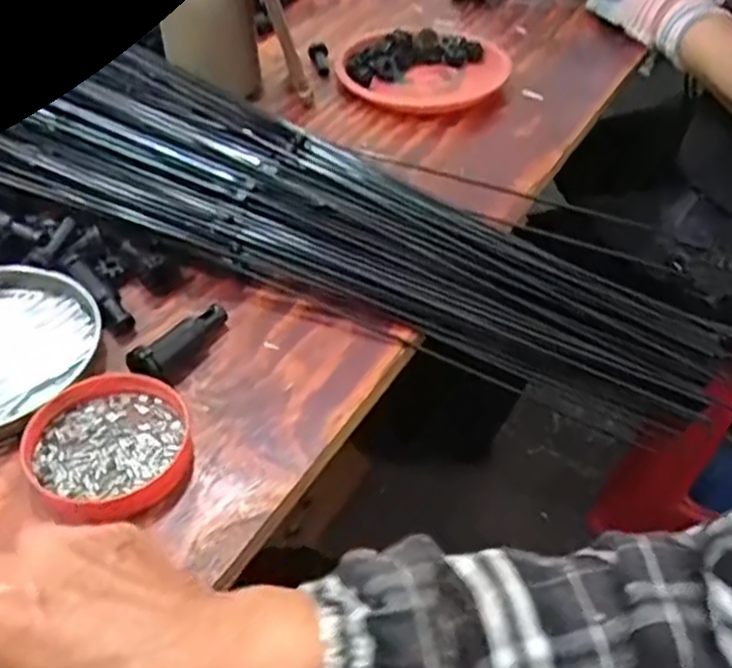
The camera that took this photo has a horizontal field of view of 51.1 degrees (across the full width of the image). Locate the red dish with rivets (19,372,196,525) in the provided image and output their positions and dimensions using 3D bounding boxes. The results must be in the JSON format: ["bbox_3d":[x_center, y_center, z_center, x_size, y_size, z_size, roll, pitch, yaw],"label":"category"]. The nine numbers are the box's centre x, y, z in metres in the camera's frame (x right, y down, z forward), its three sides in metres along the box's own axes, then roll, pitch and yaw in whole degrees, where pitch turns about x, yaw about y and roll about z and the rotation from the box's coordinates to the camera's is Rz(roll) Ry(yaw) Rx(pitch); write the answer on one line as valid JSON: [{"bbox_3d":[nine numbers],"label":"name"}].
[{"bbox_3d":[-0.132,0.055,0.392,0.079,0.014,0.082,0,42,0],"label":"red dish with rivets"}]

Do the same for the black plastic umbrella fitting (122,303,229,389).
[{"bbox_3d":[-0.107,0.004,0.442,0.019,0.022,0.070,18,45,19],"label":"black plastic umbrella fitting"}]

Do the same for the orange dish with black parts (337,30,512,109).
[{"bbox_3d":[0.056,-0.250,0.719,0.152,0.026,0.124,4,42,4],"label":"orange dish with black parts"}]

